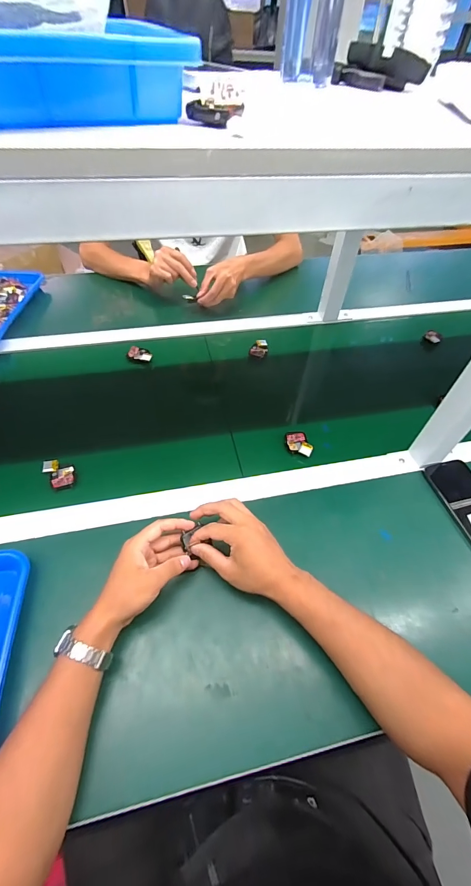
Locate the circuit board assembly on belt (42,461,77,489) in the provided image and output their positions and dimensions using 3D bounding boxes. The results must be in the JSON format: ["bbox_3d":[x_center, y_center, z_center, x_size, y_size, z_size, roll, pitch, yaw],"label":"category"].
[{"bbox_3d":[-0.276,0.047,0.553,0.041,0.015,0.050,-20,56,-18],"label":"circuit board assembly on belt"}]

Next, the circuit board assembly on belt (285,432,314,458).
[{"bbox_3d":[0.110,0.000,0.609,0.036,0.012,0.059,-11,54,-12],"label":"circuit board assembly on belt"}]

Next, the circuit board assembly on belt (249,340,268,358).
[{"bbox_3d":[0.053,-0.209,0.776,0.037,0.015,0.048,12,52,5],"label":"circuit board assembly on belt"}]

